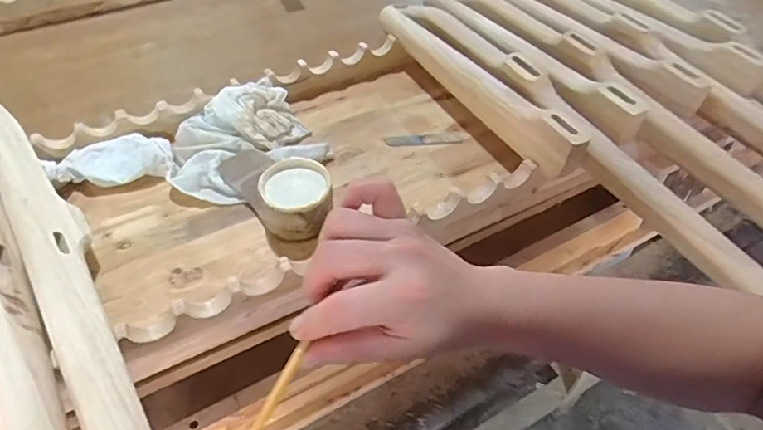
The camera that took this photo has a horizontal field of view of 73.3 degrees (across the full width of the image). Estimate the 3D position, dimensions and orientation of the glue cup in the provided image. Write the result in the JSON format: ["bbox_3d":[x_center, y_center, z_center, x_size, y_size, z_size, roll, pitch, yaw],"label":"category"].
[{"bbox_3d":[-0.091,-0.014,0.564,0.074,0.067,0.071,0,48,0],"label":"glue cup"}]

